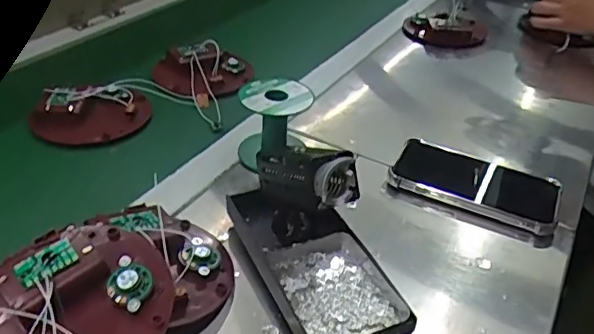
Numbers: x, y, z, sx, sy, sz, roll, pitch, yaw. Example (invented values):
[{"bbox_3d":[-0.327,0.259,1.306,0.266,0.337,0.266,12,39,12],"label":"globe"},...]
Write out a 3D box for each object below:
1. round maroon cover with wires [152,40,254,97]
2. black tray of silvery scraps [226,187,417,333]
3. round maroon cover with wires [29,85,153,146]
[{"bbox_3d":[-0.120,-0.125,0.677,0.111,0.037,0.106,21,39,20],"label":"round maroon cover with wires"},{"bbox_3d":[0.009,0.072,0.410,0.086,0.030,0.172,-14,40,-24],"label":"black tray of silvery scraps"},{"bbox_3d":[-0.213,-0.057,0.585,0.110,0.028,0.091,-1,36,-9],"label":"round maroon cover with wires"}]

